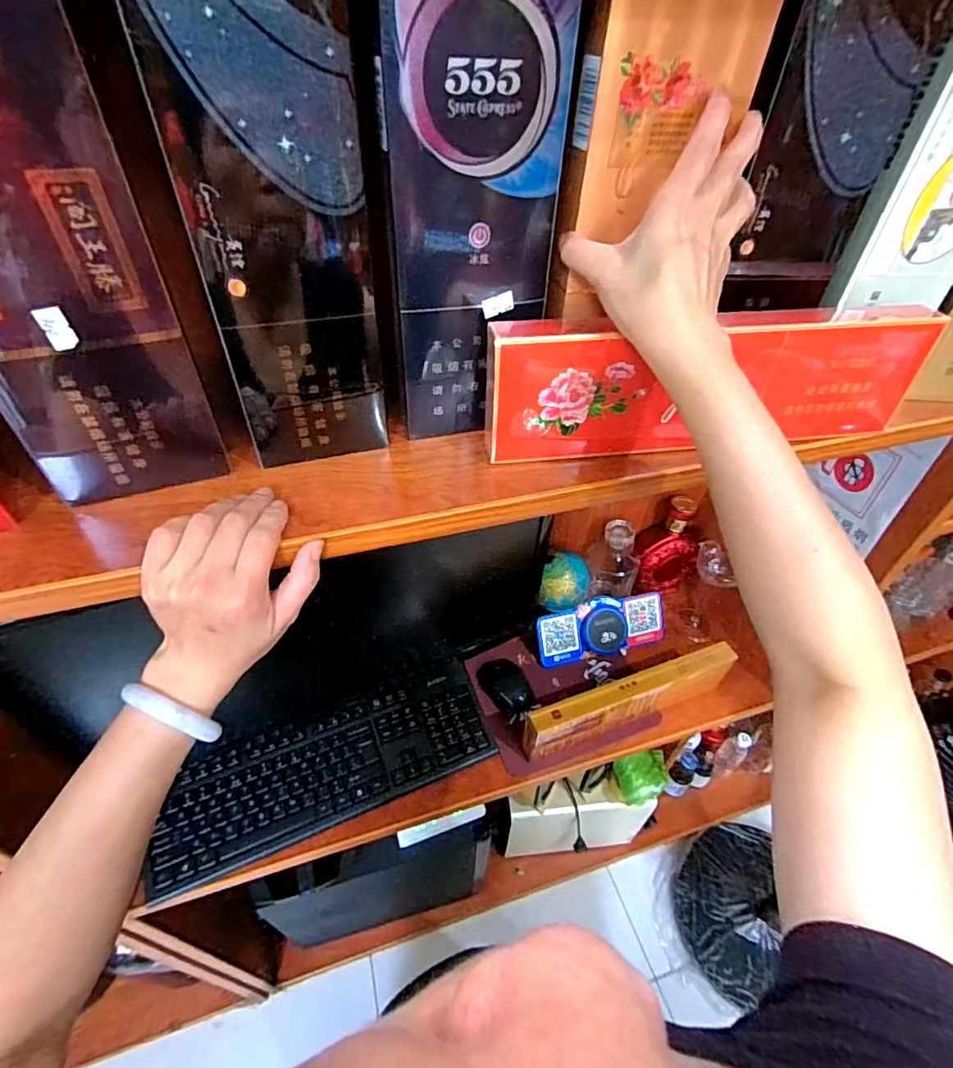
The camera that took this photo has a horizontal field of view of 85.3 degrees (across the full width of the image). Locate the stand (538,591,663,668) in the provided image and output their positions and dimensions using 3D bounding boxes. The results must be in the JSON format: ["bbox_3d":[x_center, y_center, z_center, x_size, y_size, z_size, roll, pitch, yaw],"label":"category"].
[{"bbox_3d":[0.211,0.158,0.864,0.226,0.072,0.069,-7,44,-9],"label":"stand"}]

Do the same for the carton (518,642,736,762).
[{"bbox_3d":[0.218,0.235,0.729,0.319,0.095,0.035,-13,45,-15],"label":"carton"}]

